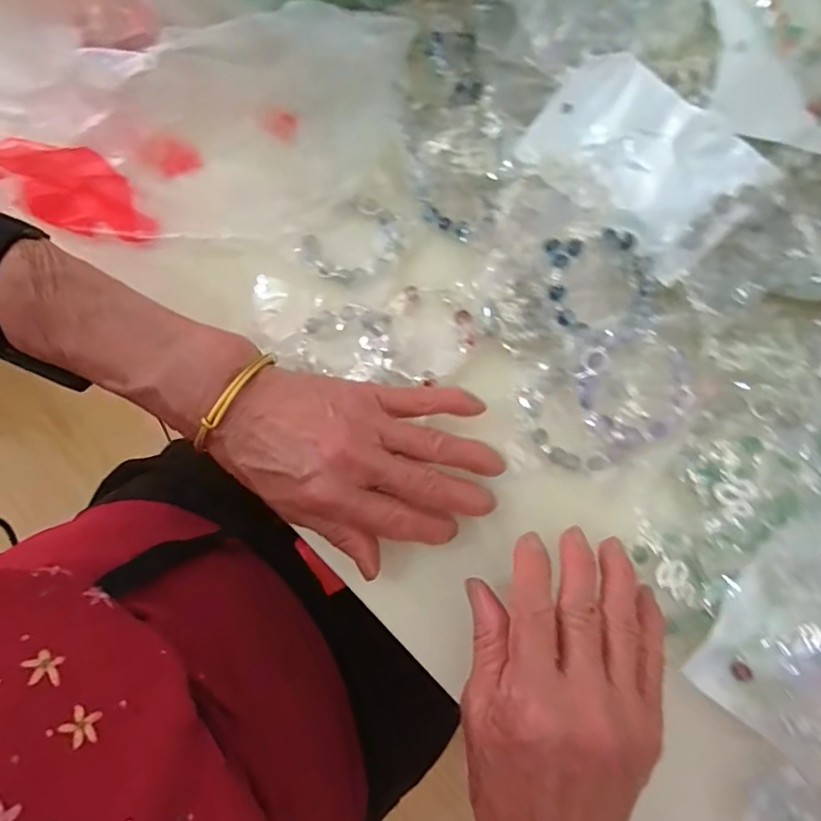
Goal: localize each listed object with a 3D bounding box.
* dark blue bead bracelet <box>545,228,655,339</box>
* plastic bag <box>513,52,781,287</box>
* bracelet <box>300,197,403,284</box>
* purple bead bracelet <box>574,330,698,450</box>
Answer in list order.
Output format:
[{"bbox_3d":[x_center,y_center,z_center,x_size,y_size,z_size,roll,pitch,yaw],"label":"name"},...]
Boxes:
[{"bbox_3d":[0.108,-0.070,0.301,0.057,0.010,0.059,-11,100,-3],"label":"dark blue bead bracelet"},{"bbox_3d":[0.127,-0.140,0.298,0.124,0.018,0.075,45,107,10],"label":"plastic bag"},{"bbox_3d":[-0.035,-0.107,0.338,0.059,0.009,0.048,-41,78,-9],"label":"bracelet"},{"bbox_3d":[0.124,-0.013,0.291,0.061,0.011,0.060,0,75,1],"label":"purple bead bracelet"}]

